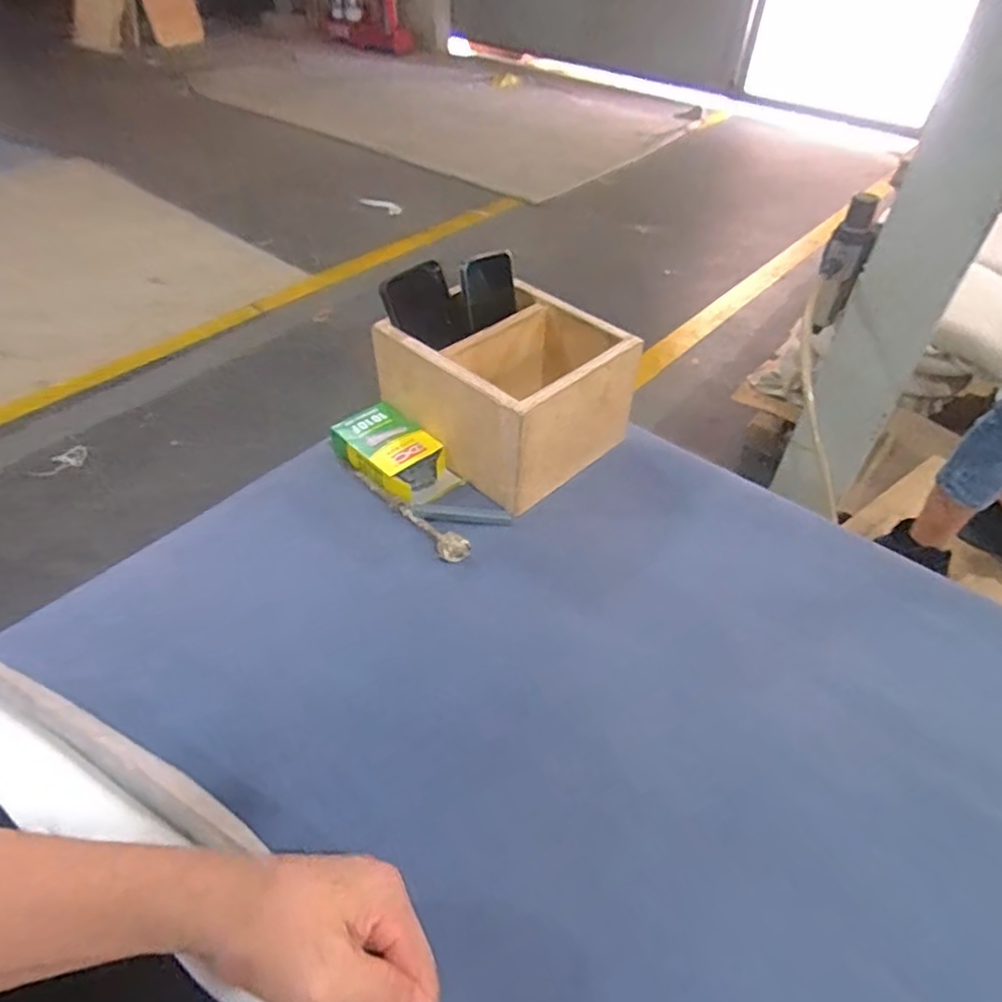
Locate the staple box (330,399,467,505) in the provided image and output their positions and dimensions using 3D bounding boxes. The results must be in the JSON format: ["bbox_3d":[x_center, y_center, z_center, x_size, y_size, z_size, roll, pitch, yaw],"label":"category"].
[{"bbox_3d":[-0.115,-0.051,0.714,0.148,0.033,0.074,36,54,29],"label":"staple box"}]

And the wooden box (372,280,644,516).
[{"bbox_3d":[0.007,-0.130,0.732,0.221,0.126,0.197,34,53,28],"label":"wooden box"}]

